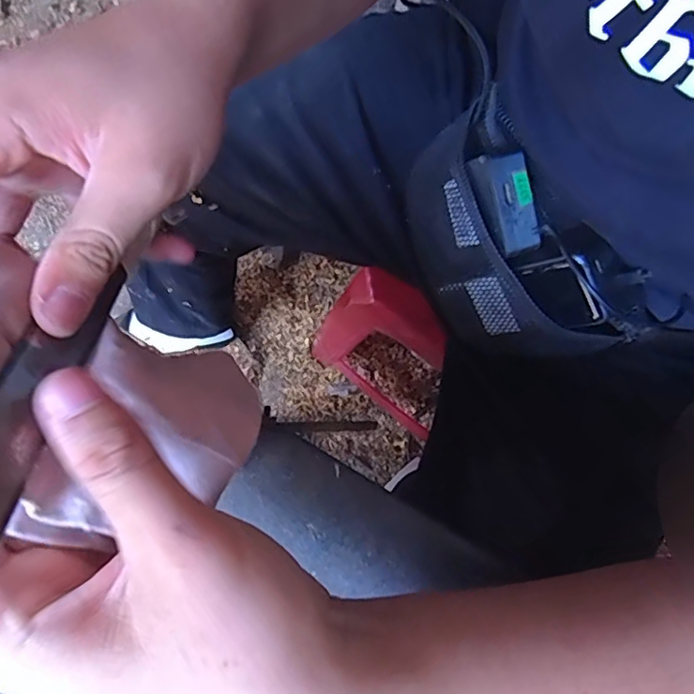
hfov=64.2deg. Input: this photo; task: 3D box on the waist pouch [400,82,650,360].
[{"bbox_3d":[0.115,-0.072,0.422,0.093,0.118,0.205,-31,80,-6],"label":"waist pouch"}]

